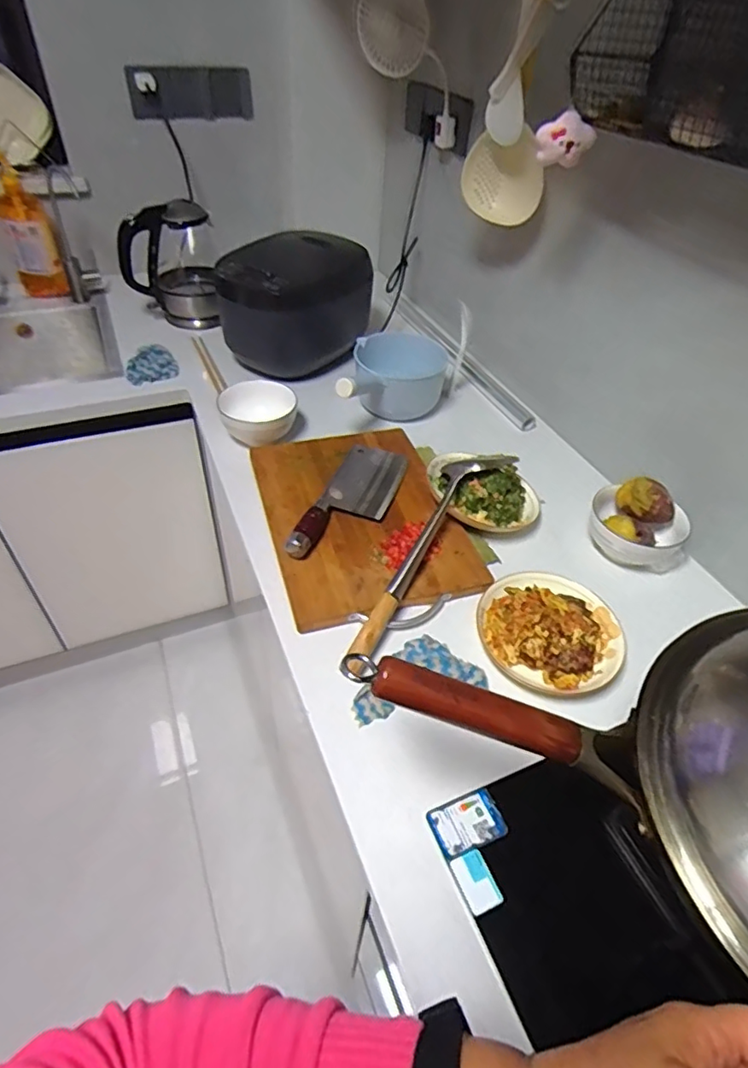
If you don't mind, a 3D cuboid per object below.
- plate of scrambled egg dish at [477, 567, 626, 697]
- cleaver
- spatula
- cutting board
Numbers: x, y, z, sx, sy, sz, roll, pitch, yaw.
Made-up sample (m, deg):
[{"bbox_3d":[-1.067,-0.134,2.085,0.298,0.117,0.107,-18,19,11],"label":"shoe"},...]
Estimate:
[{"bbox_3d":[0.215,0.108,0.677,0.163,0.056,0.155,2,47,-2],"label":"plate of scrambled egg dish"},{"bbox_3d":[-0.026,-0.058,0.802,0.097,0.028,0.261,16,48,11],"label":"cleaver"},{"bbox_3d":[0.072,0.012,0.721,0.084,0.066,0.386,23,49,17],"label":"spatula"},{"bbox_3d":[-0.014,-0.030,0.807,0.264,0.025,0.369,-12,48,-14],"label":"cutting board"}]

